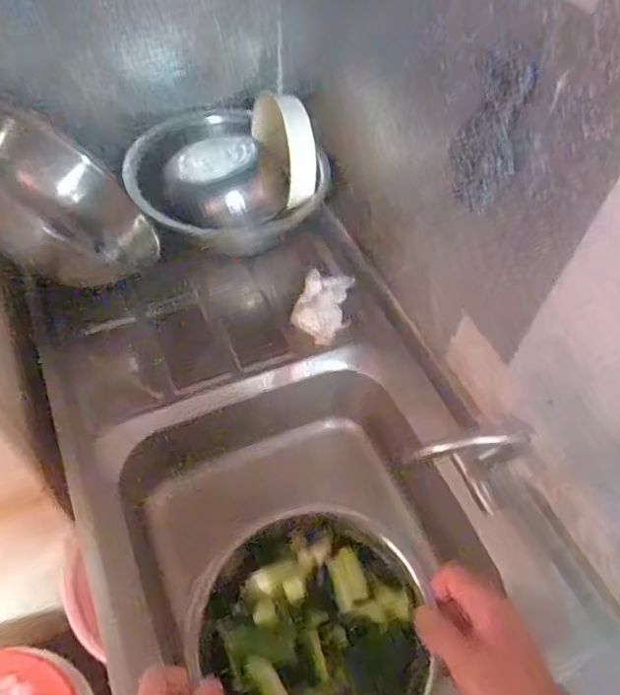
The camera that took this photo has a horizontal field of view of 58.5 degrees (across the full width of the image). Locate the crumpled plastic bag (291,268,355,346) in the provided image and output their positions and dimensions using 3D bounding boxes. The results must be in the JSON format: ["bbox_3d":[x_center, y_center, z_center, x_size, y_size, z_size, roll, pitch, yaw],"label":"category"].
[{"bbox_3d":[0.023,-0.070,0.830,0.079,0.040,0.135,17,53,8],"label":"crumpled plastic bag"}]

